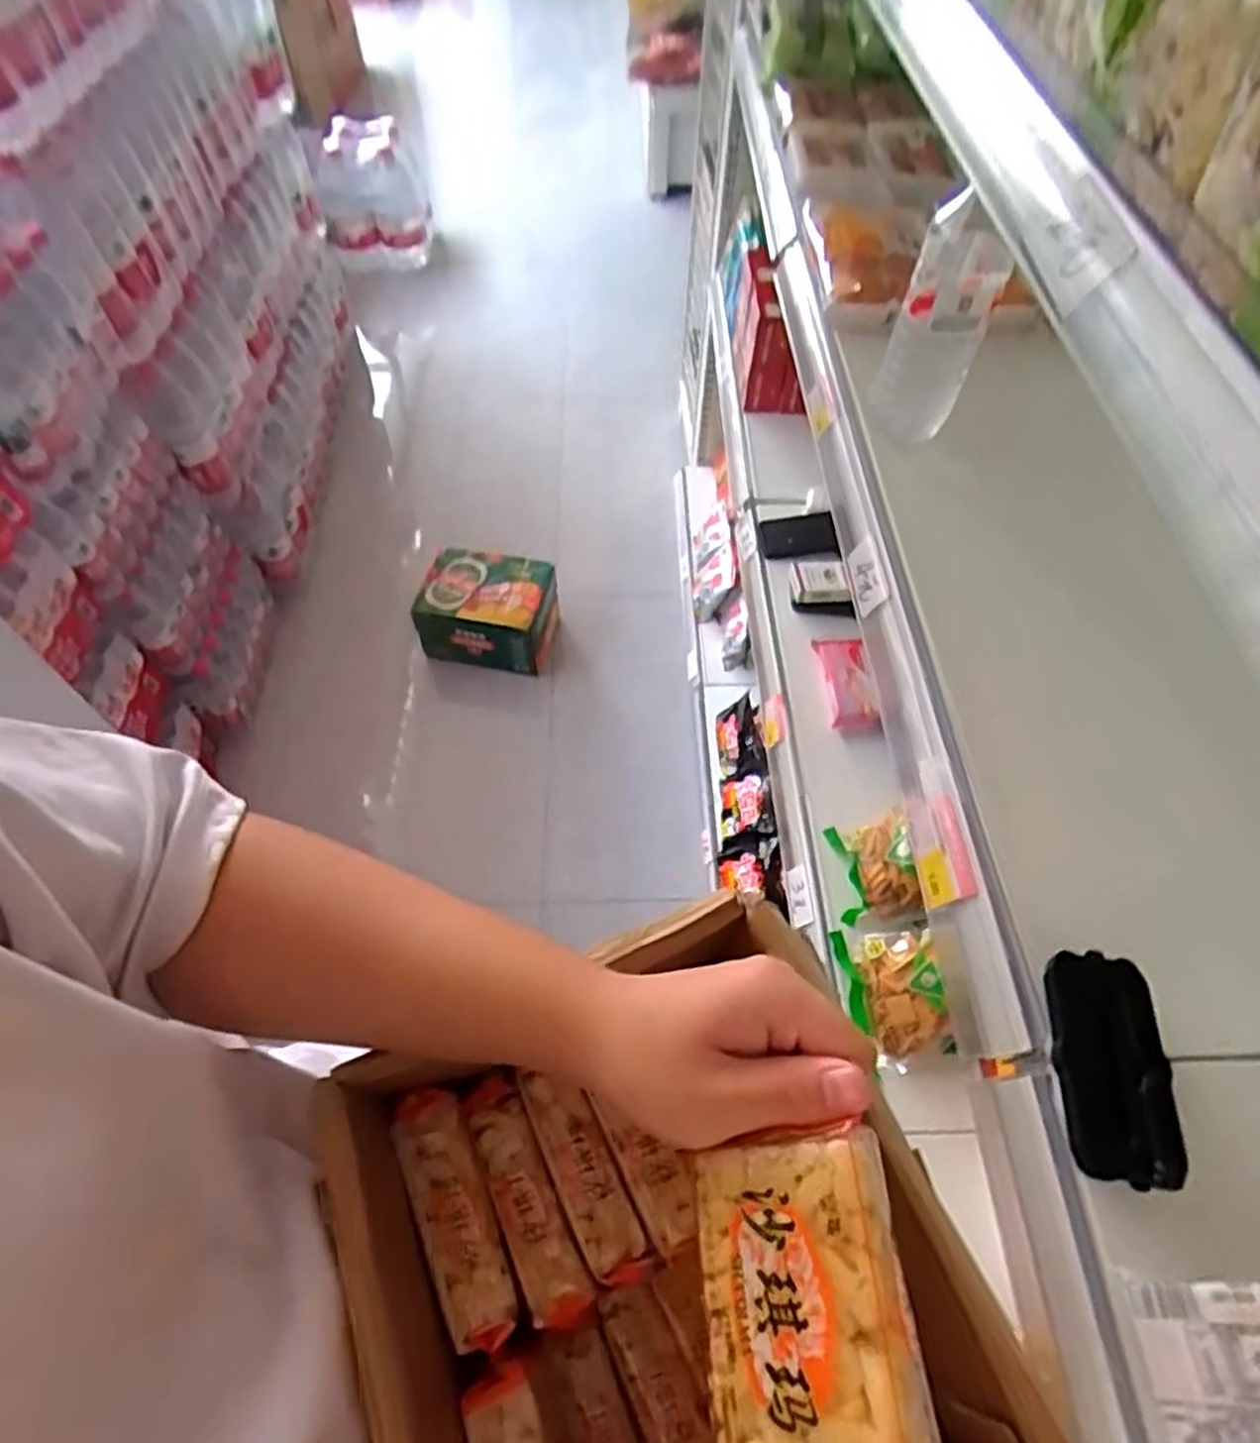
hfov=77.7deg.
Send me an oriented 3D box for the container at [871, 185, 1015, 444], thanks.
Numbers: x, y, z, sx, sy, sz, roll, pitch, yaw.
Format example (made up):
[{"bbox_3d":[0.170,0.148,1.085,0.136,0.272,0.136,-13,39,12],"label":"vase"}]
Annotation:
[{"bbox_3d":[0.252,-0.317,0.646,0.070,0.173,0.053,17,59,11],"label":"container"}]

